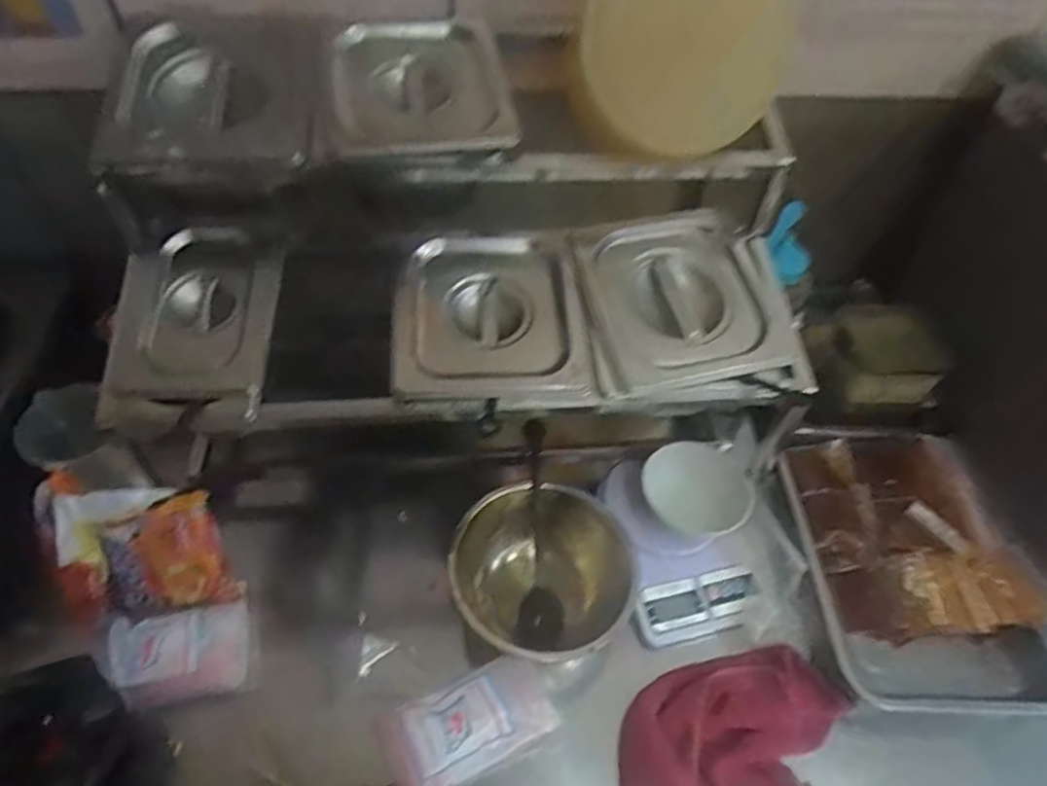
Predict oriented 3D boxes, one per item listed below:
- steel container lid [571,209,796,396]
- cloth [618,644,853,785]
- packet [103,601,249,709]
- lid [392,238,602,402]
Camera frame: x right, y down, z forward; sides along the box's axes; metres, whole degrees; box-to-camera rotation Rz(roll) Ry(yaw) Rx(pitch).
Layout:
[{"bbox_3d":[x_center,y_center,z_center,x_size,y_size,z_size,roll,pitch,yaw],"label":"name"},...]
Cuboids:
[{"bbox_3d":[0.137,-0.085,0.564,0.150,0.016,0.167,-15,71,-2],"label":"steel container lid"},{"bbox_3d":[0.180,0.308,0.537,0.216,0.031,0.158,-10,51,-11],"label":"cloth"},{"bbox_3d":[-0.304,0.232,0.570,0.115,0.035,0.077,-12,51,-13],"label":"packet"},{"bbox_3d":[-0.029,-0.060,0.550,0.158,0.031,0.154,-3,62,-8],"label":"lid"}]

